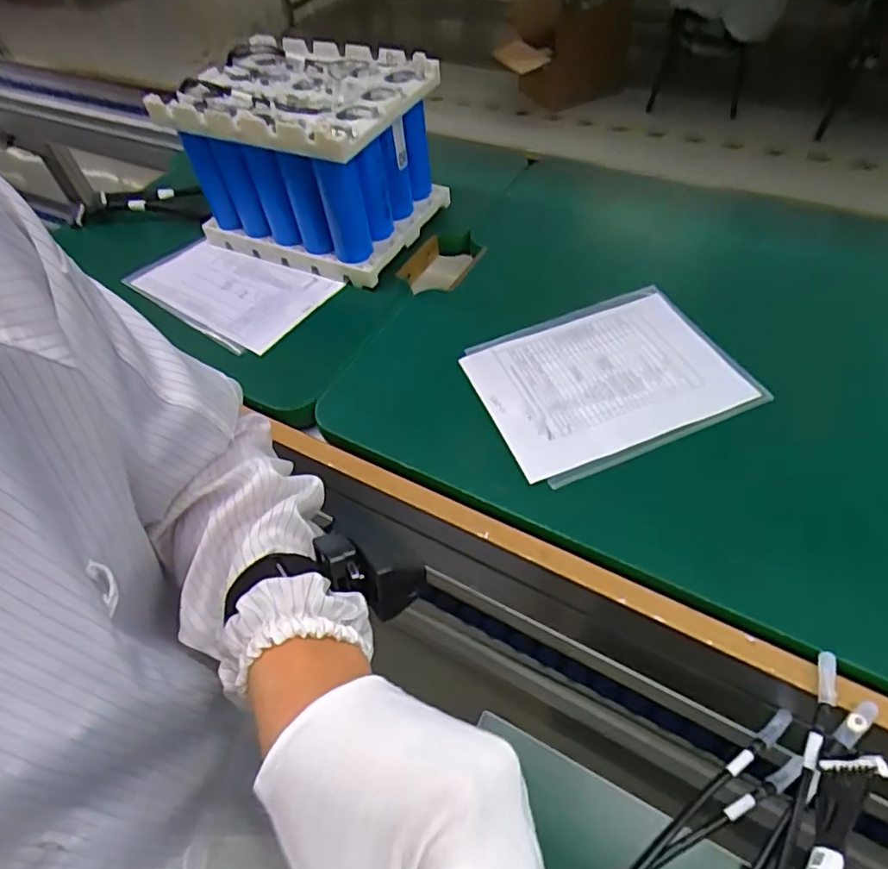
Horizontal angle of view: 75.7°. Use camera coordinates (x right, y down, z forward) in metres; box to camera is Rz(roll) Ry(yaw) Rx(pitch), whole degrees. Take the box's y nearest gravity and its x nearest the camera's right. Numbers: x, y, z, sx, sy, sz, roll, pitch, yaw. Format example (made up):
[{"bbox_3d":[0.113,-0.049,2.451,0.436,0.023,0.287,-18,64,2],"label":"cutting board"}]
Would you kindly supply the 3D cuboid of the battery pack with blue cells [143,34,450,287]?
[{"bbox_3d":[-0.141,-0.293,0.604,0.230,0.152,0.162,21,58,21],"label":"battery pack with blue cells"}]

